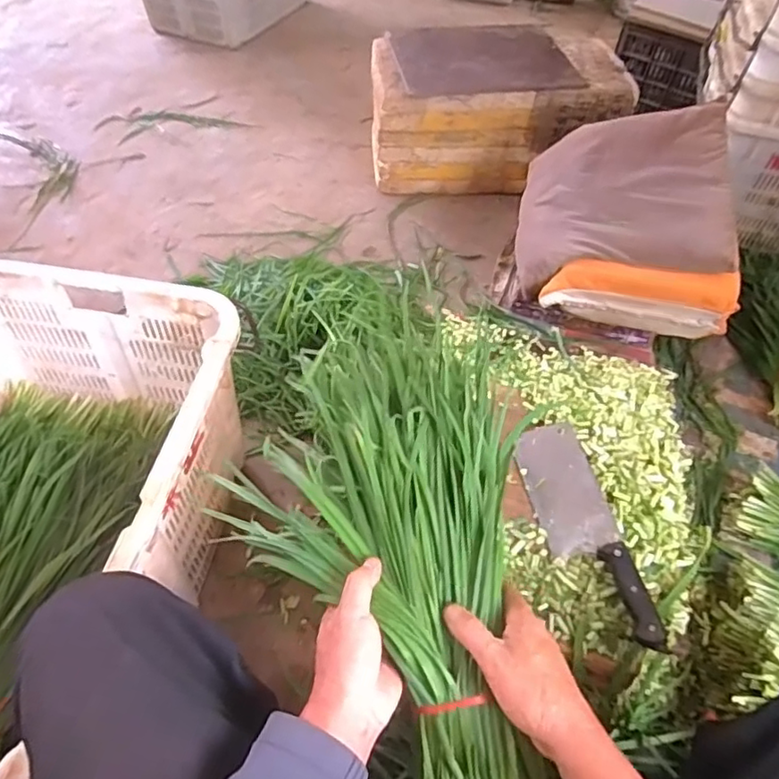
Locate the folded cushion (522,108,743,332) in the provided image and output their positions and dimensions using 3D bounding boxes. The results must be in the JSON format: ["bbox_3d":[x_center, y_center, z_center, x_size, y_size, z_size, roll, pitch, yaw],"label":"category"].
[{"bbox_3d":[0.449,-0.342,1.109,0.365,0.203,0.403,10,52,5],"label":"folded cushion"}]

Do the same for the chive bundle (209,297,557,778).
[{"bbox_3d":[0.009,0.153,0.540,0.261,0.079,0.487,-8,67,-9],"label":"chive bundle"}]

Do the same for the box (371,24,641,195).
[{"bbox_3d":[0.269,-0.746,1.588,0.627,0.319,0.342,0,52,-3],"label":"box"}]

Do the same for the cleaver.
[{"bbox_3d":[0.225,0.159,0.691,0.084,0.015,0.281,-18,50,5],"label":"cleaver"}]

